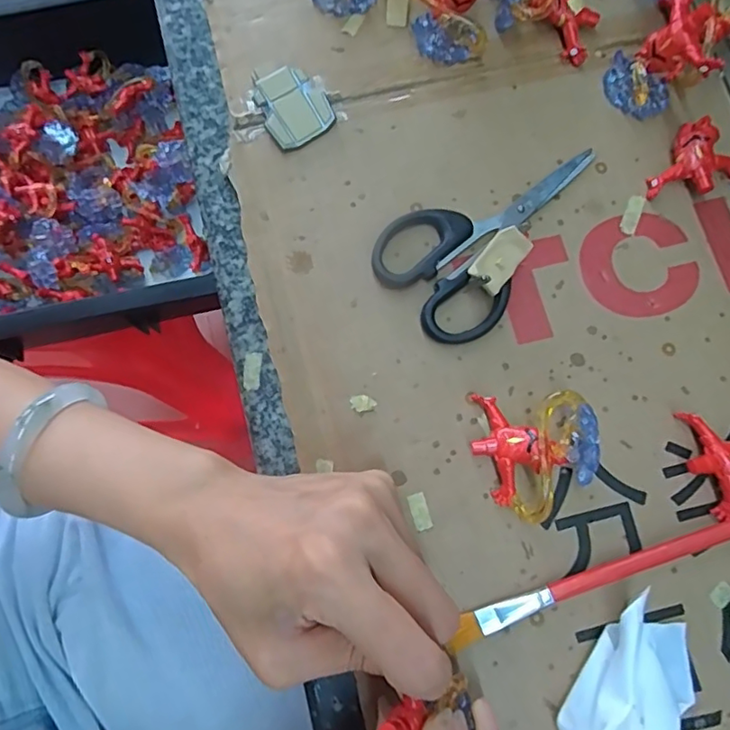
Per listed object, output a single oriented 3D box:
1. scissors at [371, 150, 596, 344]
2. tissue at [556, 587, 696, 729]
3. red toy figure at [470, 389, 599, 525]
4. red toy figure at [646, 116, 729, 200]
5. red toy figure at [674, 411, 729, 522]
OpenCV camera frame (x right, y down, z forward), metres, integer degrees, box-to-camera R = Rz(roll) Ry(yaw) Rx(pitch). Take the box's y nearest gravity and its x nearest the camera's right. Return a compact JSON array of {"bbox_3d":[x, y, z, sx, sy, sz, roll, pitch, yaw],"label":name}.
[{"bbox_3d":[0.066,-0.068,0.271,0.124,0.015,0.067,-40,81,-8],"label":"scissors"},{"bbox_3d":[0.111,0.137,0.219,0.048,0.033,0.072,33,79,7],"label":"tissue"},{"bbox_3d":[0.072,0.039,0.242,0.046,0.030,0.054,0,78,0],"label":"red toy figure"},{"bbox_3d":[0.165,-0.099,0.282,0.044,0.014,0.036,-40,81,-8],"label":"red toy figure"},{"bbox_3d":[0.156,0.043,0.250,0.031,0.016,0.044,-42,81,-9],"label":"red toy figure"}]

